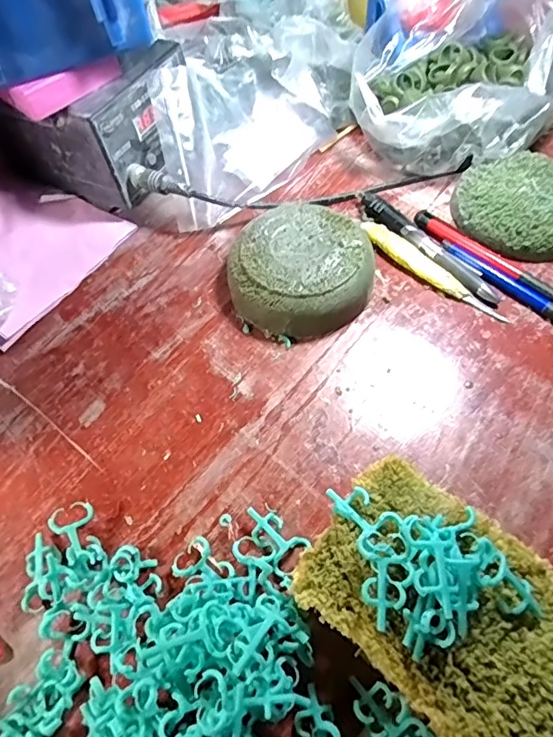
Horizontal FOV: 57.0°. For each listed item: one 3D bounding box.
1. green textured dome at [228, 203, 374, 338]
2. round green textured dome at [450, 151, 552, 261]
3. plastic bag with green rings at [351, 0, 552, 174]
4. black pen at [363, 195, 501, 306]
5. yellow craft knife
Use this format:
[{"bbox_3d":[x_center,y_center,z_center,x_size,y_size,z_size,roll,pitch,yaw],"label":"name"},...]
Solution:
[{"bbox_3d":[0.019,-0.072,0.376,0.100,0.036,0.097,22,63,14],"label":"green textured dome"},{"bbox_3d":[0.199,-0.131,0.407,0.100,0.022,0.097,-1,59,2],"label":"round green textured dome"},{"bbox_3d":[0.156,-0.272,0.445,0.184,0.106,0.201,10,60,8],"label":"plastic bag with green rings"},{"bbox_3d":[0.116,-0.096,0.398,0.015,0.012,0.138,-35,64,-17],"label":"black pen"},{"bbox_3d":[0.115,-0.075,0.388,0.017,0.008,0.130,-40,65,-19],"label":"yellow craft knife"}]

